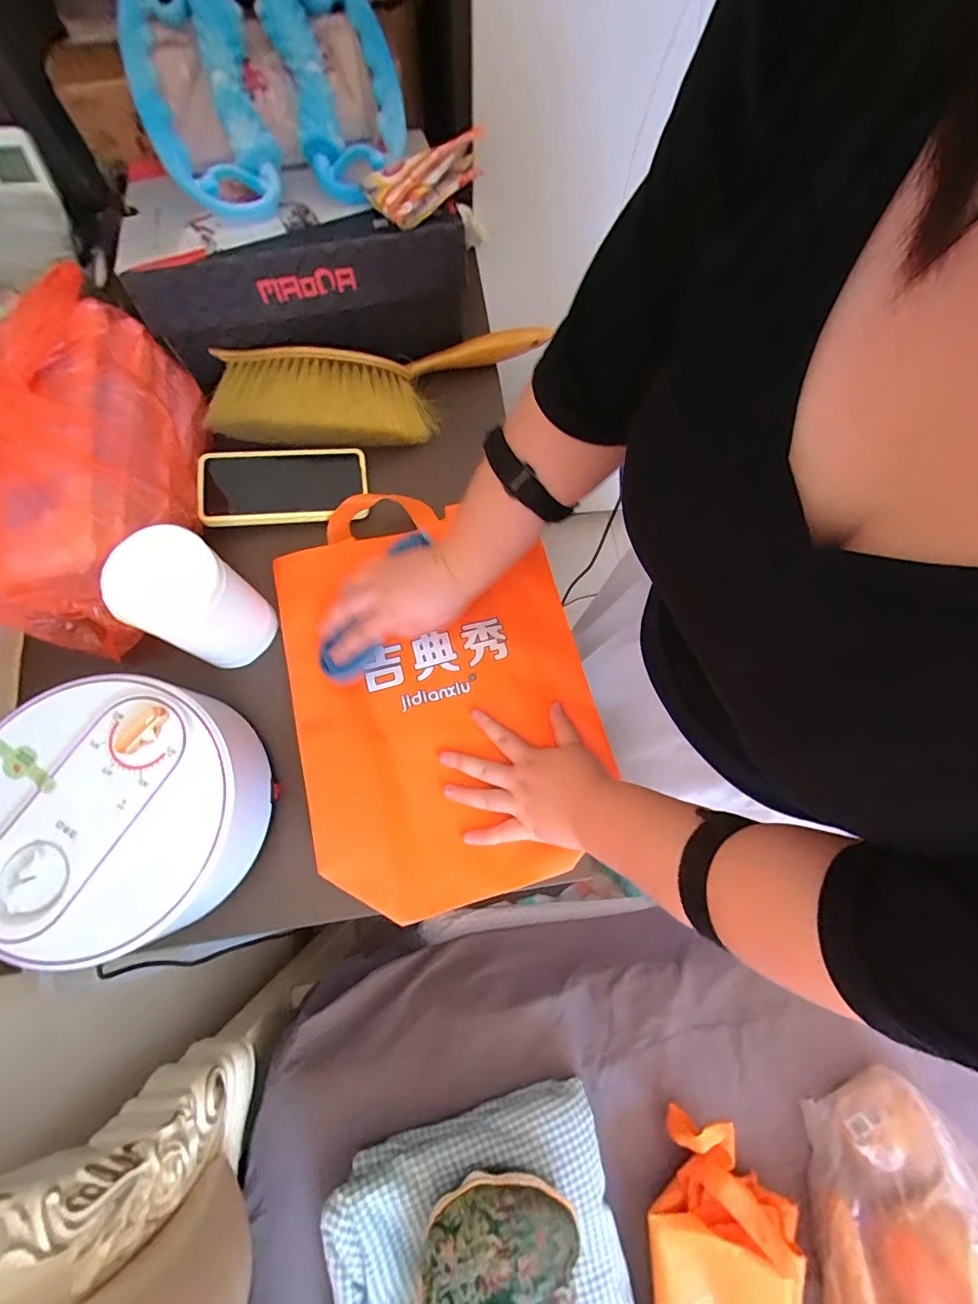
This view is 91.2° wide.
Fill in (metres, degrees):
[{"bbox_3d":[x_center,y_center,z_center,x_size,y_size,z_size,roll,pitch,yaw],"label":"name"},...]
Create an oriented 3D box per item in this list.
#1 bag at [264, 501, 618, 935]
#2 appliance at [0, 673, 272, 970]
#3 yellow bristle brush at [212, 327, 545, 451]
[{"bbox_3d":[-0.046,0.029,0.461,0.274,0.041,0.382,-14,76,-6],"label":"bag"},{"bbox_3d":[-0.285,0.123,0.379,0.180,0.091,0.190,0,75,-2],"label":"appliance"},{"bbox_3d":[-0.104,-0.298,0.528,0.385,0.053,0.108,-16,76,-6],"label":"yellow bristle brush"}]

